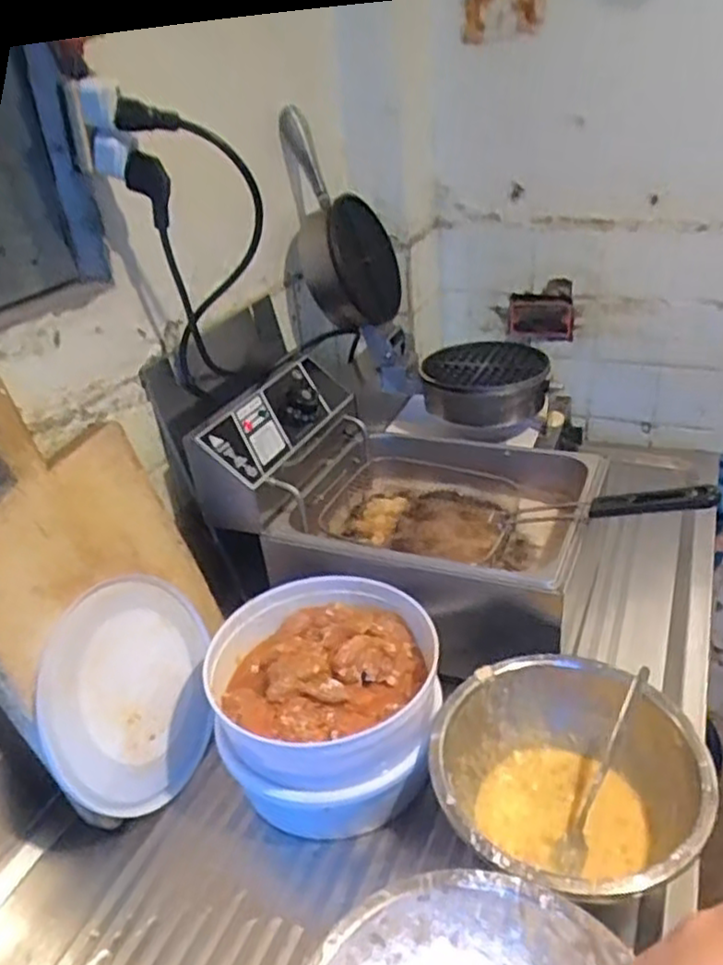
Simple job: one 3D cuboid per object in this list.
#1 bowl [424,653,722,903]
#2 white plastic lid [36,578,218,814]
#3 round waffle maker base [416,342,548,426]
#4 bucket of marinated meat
[{"bbox_3d":[0.167,0.257,0.583,0.205,0.102,0.204,-4,30,2],"label":"bowl"},{"bbox_3d":[-0.209,0.191,0.655,0.015,0.201,0.194,-14,-14,28],"label":"white plastic lid"},{"bbox_3d":[0.177,-0.138,1.013,0.170,0.074,0.166,-4,30,2],"label":"round waffle maker base"},{"bbox_3d":[-0.032,0.215,0.666,0.204,0.138,0.209,-2,30,5],"label":"bucket of marinated meat"}]

